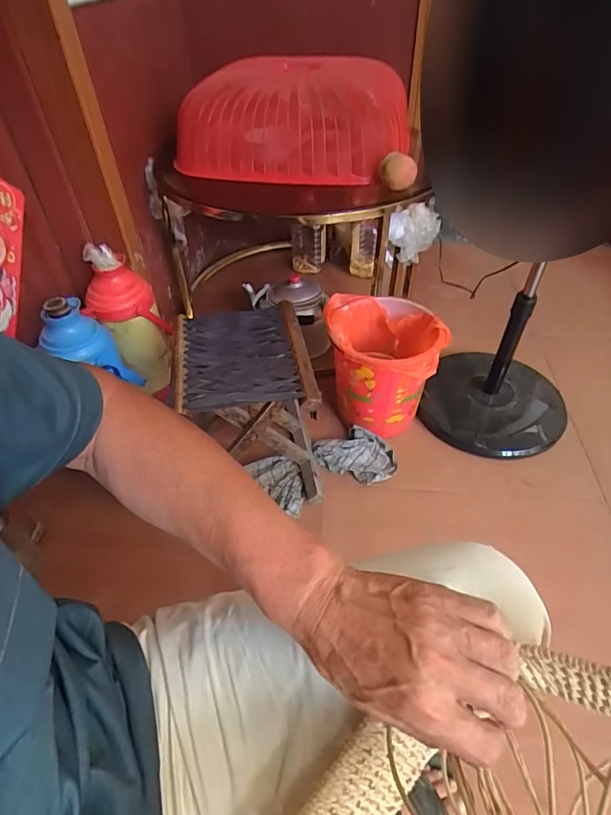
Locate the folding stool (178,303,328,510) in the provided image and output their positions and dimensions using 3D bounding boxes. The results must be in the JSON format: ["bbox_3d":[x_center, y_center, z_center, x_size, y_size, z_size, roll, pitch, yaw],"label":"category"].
[{"bbox_3d":[-0.117,-0.004,0.982,0.250,0.310,0.299,-6,45,-5],"label":"folding stool"}]

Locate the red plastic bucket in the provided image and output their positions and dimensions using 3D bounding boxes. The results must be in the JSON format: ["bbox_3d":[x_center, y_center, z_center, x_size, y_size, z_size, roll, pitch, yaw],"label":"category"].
[{"bbox_3d":[0.185,-0.096,1.083,0.237,0.255,0.231,-1,45,1],"label":"red plastic bucket"}]

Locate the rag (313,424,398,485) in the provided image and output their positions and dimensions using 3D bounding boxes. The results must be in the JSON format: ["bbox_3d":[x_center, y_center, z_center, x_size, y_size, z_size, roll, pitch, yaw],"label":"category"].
[{"bbox_3d":[0.118,0.115,1.082,0.190,0.050,0.130,19,49,19],"label":"rag"}]

